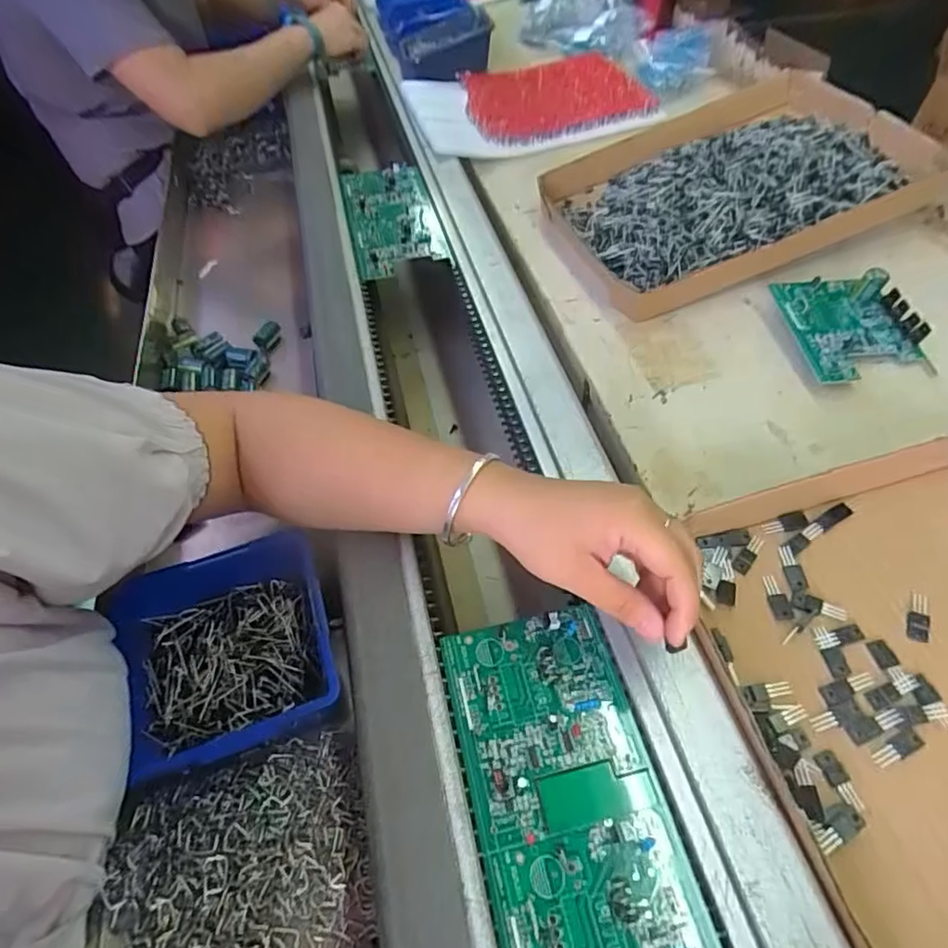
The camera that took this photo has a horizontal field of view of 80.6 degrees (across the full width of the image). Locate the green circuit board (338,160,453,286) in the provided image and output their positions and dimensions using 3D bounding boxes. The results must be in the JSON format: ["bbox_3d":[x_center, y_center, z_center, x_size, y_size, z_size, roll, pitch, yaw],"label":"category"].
[{"bbox_3d":[-0.092,-0.287,0.624,0.096,0.015,0.214,-11,54,-8],"label":"green circuit board"}]

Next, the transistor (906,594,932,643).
[{"bbox_3d":[0.257,0.083,0.322,0.010,0.006,0.028,21,56,14],"label":"transistor"}]

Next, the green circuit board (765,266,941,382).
[{"bbox_3d":[0.299,-0.121,0.453,0.093,0.040,0.108,-9,54,-7],"label":"green circuit board"}]

